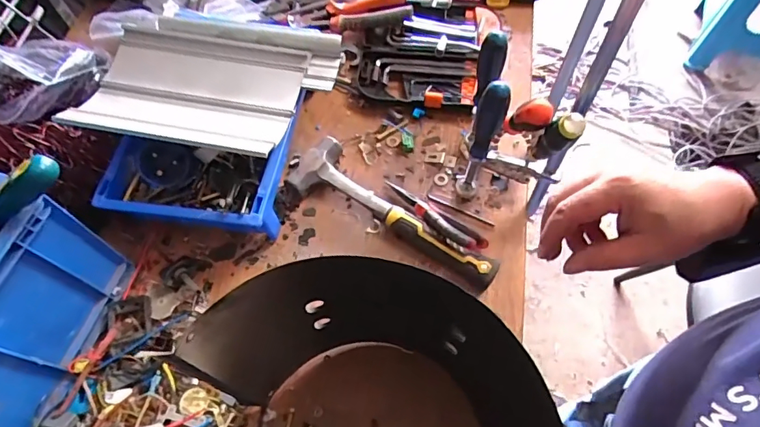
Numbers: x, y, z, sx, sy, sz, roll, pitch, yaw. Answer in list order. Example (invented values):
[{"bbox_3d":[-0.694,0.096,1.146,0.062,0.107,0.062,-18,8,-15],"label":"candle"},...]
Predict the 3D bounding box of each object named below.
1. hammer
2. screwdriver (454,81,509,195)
[{"bbox_3d":[0.003,0.013,0.611,0.294,0.038,0.109,36,70,21],"label":"hammer"},{"bbox_3d":[0.120,-0.081,0.573,0.038,0.187,0.030,14,63,11],"label":"screwdriver"}]

